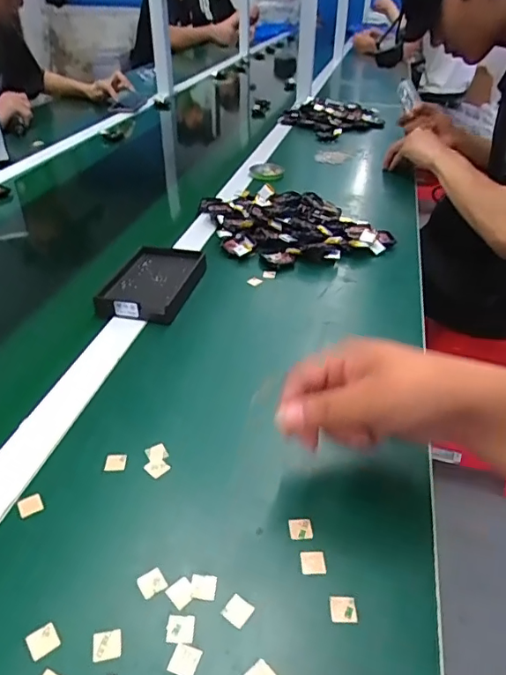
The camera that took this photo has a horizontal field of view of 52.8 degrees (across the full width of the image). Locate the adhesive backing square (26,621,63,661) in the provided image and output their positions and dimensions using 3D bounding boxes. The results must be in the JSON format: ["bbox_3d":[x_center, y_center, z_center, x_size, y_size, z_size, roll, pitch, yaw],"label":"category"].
[{"bbox_3d":[-0.122,0.176,0.296,0.016,0.004,0.016,-23,47,-31],"label":"adhesive backing square"}]

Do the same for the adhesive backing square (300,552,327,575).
[{"bbox_3d":[0.040,0.149,0.338,0.016,0.004,0.015,-2,42,-1],"label":"adhesive backing square"}]

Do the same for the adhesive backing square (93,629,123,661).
[{"bbox_3d":[-0.084,0.178,0.295,0.016,0.004,0.016,-6,36,-8],"label":"adhesive backing square"}]

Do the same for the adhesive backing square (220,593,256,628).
[{"bbox_3d":[-0.009,0.167,0.312,0.016,0.004,0.016,24,45,28],"label":"adhesive backing square"}]

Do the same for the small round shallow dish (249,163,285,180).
[{"bbox_3d":[0.030,-0.313,0.961,0.062,0.019,0.058,0,36,0],"label":"small round shallow dish"}]

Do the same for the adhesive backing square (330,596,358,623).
[{"bbox_3d":[0.056,0.168,0.314,0.016,0.004,0.016,1,36,1],"label":"adhesive backing square"}]

